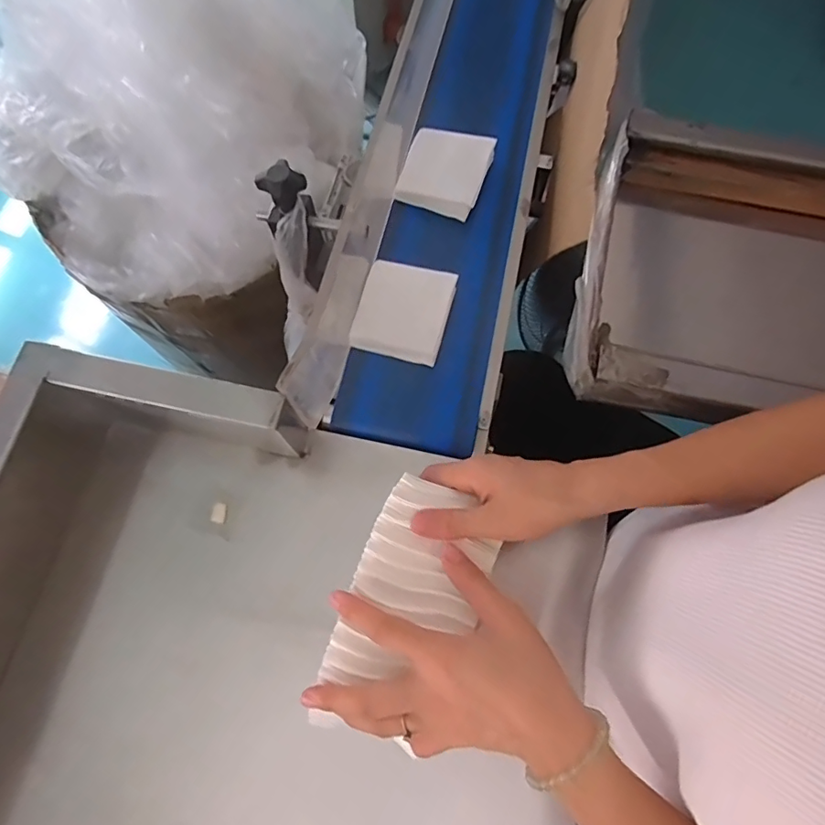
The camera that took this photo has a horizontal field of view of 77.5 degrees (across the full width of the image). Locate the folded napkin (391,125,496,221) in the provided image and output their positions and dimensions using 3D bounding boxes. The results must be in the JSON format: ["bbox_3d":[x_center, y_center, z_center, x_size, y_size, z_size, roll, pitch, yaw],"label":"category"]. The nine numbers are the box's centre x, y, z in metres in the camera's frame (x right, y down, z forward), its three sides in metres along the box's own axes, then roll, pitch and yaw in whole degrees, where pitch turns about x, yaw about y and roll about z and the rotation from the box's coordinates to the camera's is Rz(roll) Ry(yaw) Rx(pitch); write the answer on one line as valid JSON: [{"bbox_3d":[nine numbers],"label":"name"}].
[{"bbox_3d":[0.036,-0.279,0.593,0.095,0.024,0.100,19,74,5],"label":"folded napkin"}]

